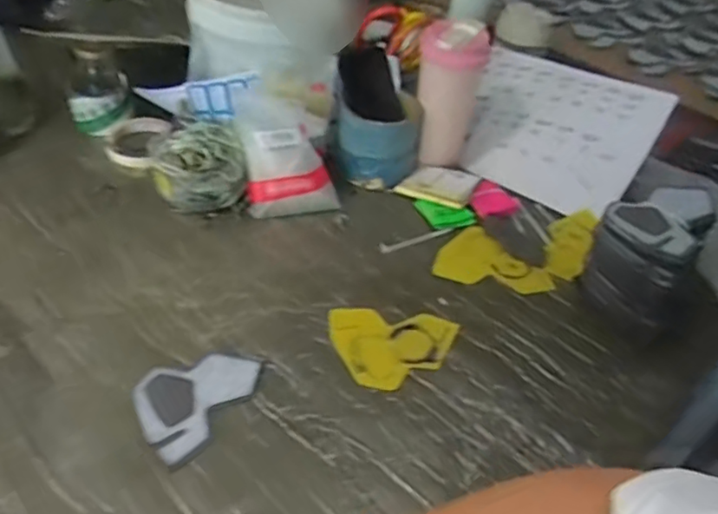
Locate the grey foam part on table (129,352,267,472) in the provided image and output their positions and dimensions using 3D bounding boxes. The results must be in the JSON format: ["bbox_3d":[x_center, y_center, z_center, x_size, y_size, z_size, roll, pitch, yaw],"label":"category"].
[{"bbox_3d":[-0.147,0.126,0.570,0.117,0.004,0.094,-30,52,-34],"label":"grey foam part on table"}]

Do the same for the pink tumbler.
[{"bbox_3d":[0.117,-0.214,0.822,0.081,0.189,0.081,4,42,-3],"label":"pink tumbler"}]

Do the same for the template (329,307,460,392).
[{"bbox_3d":[0.036,0.094,0.631,0.130,0.007,0.097,4,45,-2],"label":"template"}]

